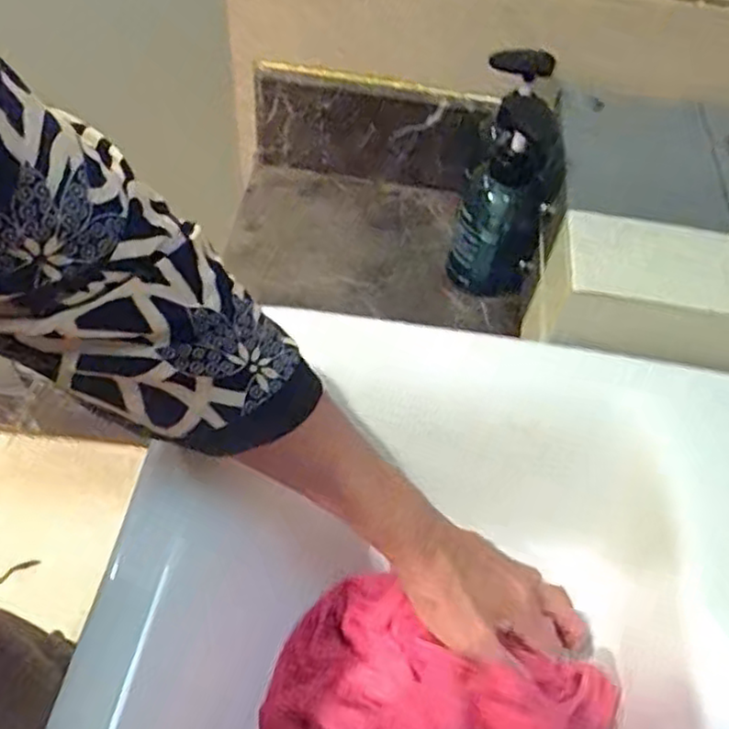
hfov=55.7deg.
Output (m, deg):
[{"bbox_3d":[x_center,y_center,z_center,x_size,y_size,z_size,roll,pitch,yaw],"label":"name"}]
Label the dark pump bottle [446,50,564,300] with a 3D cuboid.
[{"bbox_3d":[0.119,-0.147,0.577,0.071,0.168,0.086,11,54,7],"label":"dark pump bottle"}]

